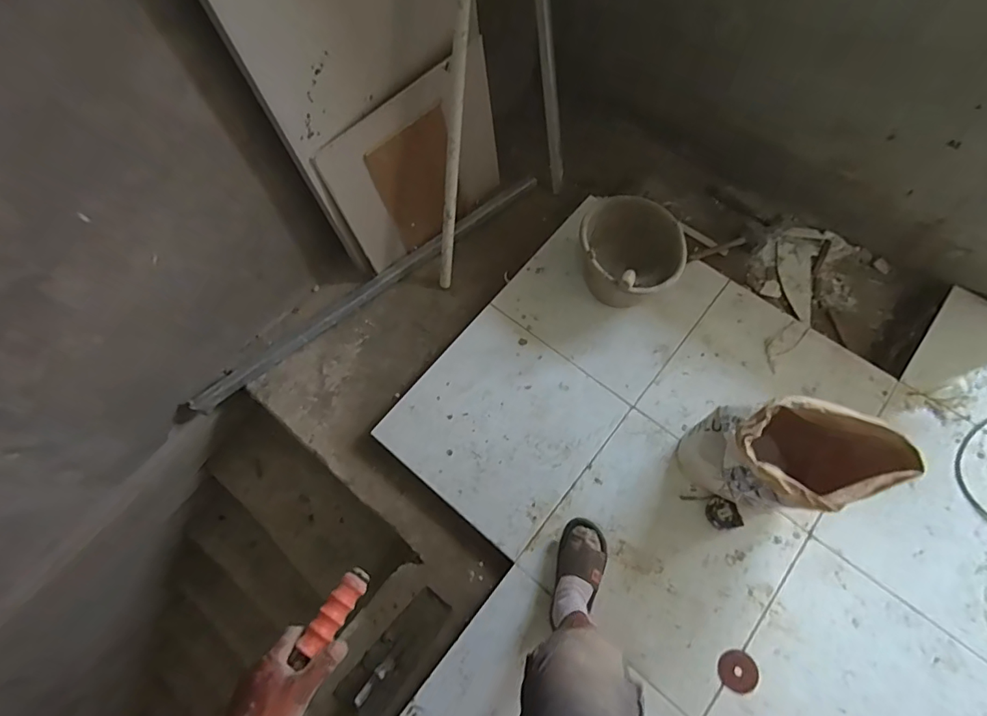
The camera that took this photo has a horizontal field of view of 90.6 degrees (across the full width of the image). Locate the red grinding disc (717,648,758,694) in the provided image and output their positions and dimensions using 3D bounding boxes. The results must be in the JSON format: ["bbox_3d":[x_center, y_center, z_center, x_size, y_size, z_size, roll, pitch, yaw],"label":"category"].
[{"bbox_3d":[0.532,0.679,1.059,0.079,0.012,0.079,-1,66,3],"label":"red grinding disc"}]

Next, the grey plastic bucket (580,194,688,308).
[{"bbox_3d":[0.357,-0.260,1.343,0.239,0.242,0.303,-28,68,-9],"label":"grey plastic bucket"}]

